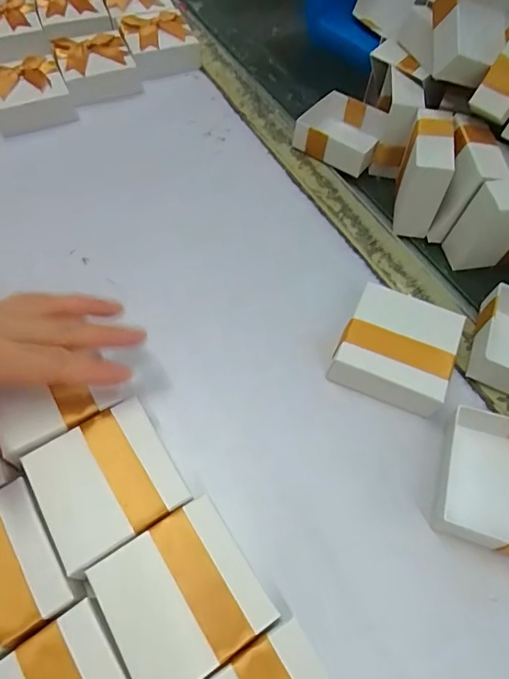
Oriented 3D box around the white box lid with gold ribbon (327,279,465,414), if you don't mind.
[{"bbox_3d":[0.095,0.006,0.302,0.068,0.027,0.066,24,62,11],"label":"white box lid with gold ribbon"}]

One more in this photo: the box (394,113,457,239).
[{"bbox_3d":[0.136,-0.136,0.369,0.034,0.068,0.071,16,61,7],"label":"box"}]

